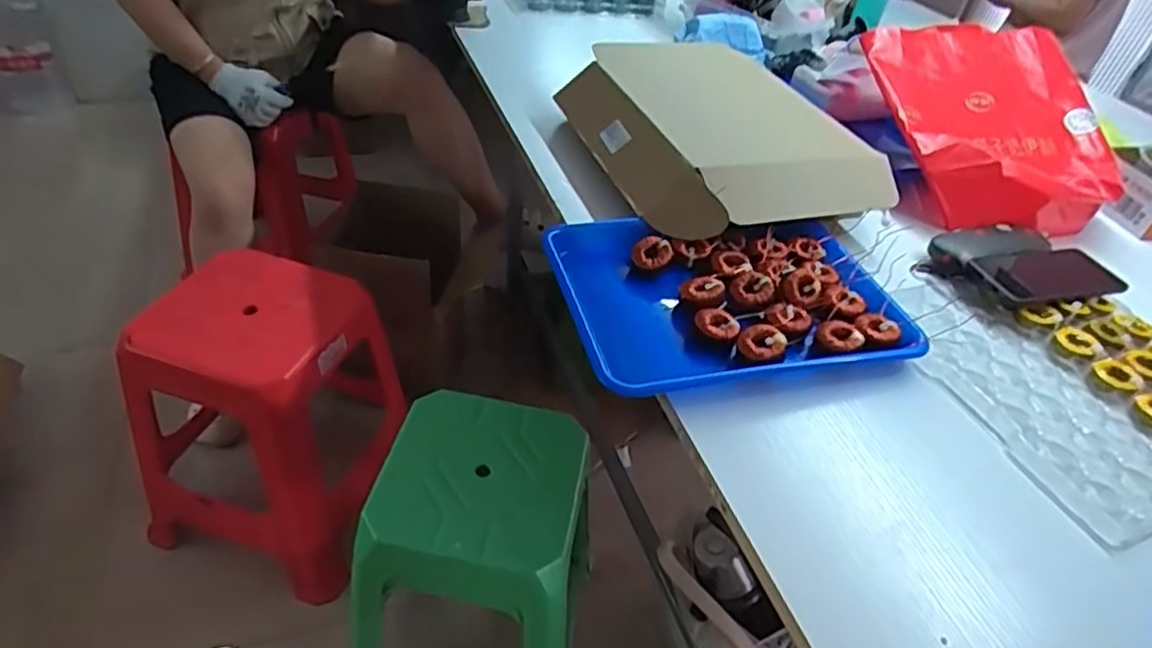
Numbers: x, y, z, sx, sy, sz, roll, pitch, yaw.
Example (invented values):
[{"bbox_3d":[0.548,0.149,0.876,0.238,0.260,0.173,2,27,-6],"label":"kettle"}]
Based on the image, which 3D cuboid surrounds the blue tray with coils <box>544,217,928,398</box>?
[{"bbox_3d":[0.148,-0.025,0.690,0.332,0.050,0.245,-4,42,-13],"label":"blue tray with coils"}]

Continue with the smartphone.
[{"bbox_3d":[0.520,-0.054,0.746,0.149,0.008,0.078,-8,49,-11],"label":"smartphone"}]

